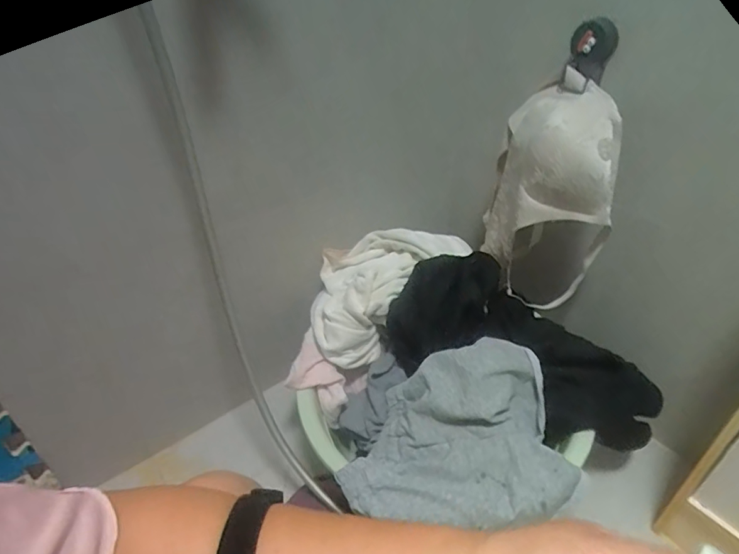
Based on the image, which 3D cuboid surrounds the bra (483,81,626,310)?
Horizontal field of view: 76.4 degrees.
[{"bbox_3d":[0.288,-0.123,0.765,0.124,0.329,0.173,-11,39,-12],"label":"bra"}]

